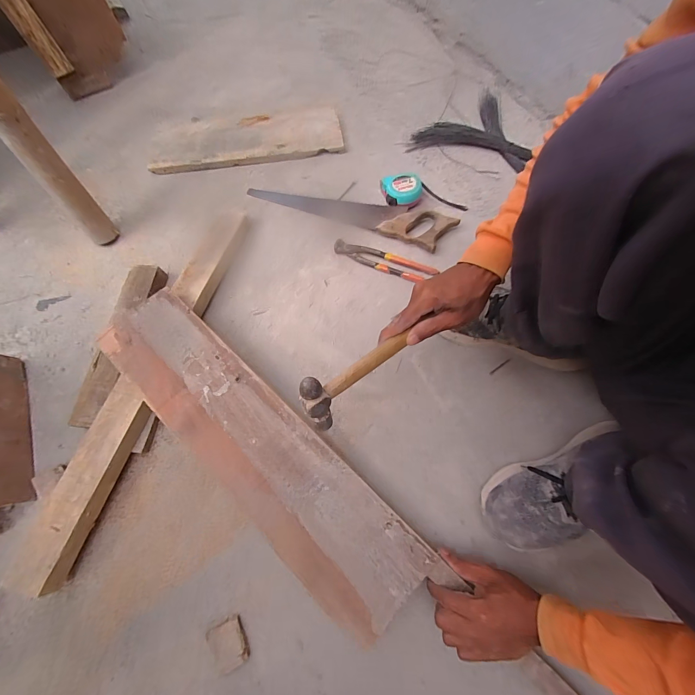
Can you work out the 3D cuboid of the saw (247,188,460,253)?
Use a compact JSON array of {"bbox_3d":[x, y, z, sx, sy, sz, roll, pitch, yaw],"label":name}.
[{"bbox_3d":[-0.002,-0.310,0.694,0.462,0.038,0.085,22,71,9],"label":"saw"}]

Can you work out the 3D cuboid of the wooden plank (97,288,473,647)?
[{"bbox_3d":[-0.142,0.136,0.475,0.595,0.022,0.142,41,74,13],"label":"wooden plank"}]

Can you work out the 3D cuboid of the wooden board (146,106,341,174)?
[{"bbox_3d":[-0.246,-0.514,0.783,0.448,0.022,0.159,-9,69,-3],"label":"wooden board"}]

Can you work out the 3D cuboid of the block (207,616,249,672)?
[{"bbox_3d":[-0.161,0.403,0.433,0.043,0.014,0.053,-31,71,-11],"label":"block"}]

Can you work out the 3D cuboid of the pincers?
[{"bbox_3d":[0.073,-0.178,0.648,0.205,0.029,0.043,25,71,10],"label":"pincers"}]

